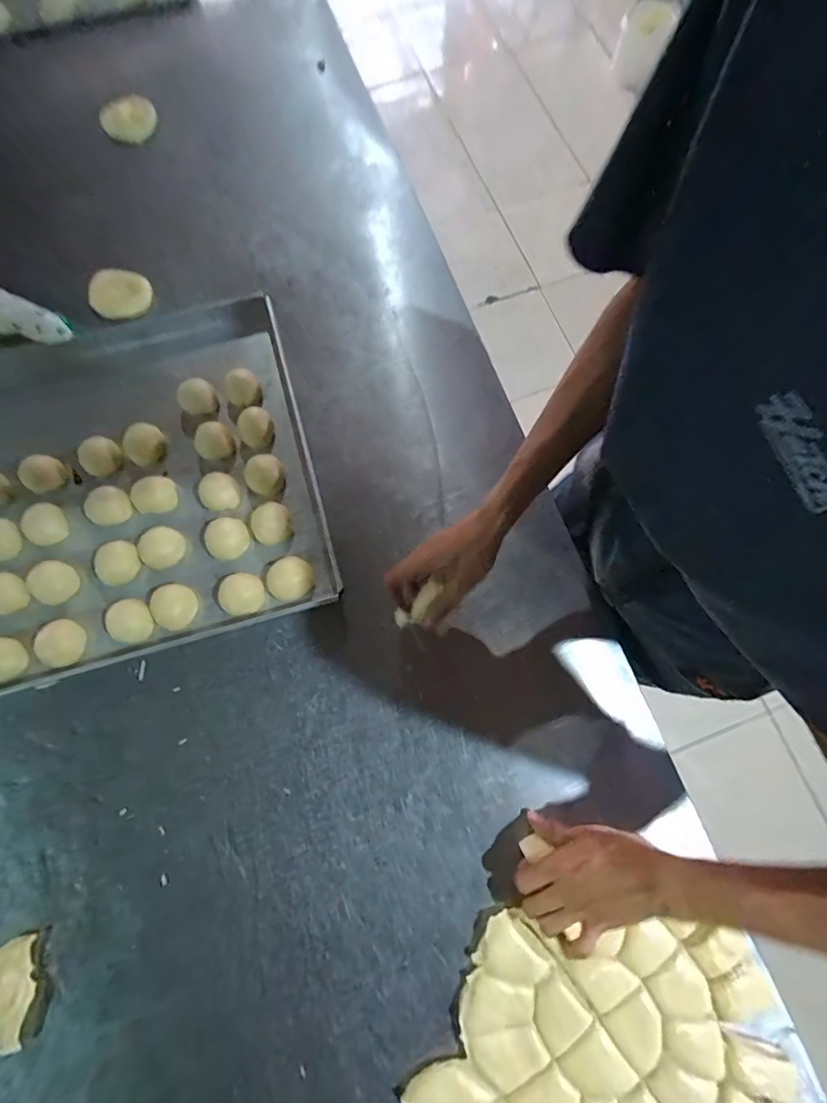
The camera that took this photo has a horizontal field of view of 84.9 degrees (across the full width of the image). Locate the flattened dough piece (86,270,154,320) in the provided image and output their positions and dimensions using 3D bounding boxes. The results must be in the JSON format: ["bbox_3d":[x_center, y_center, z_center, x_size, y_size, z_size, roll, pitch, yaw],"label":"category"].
[{"bbox_3d":[-0.411,-0.361,0.636,0.078,0.058,0.029,-24,76,-7],"label":"flattened dough piece"}]

